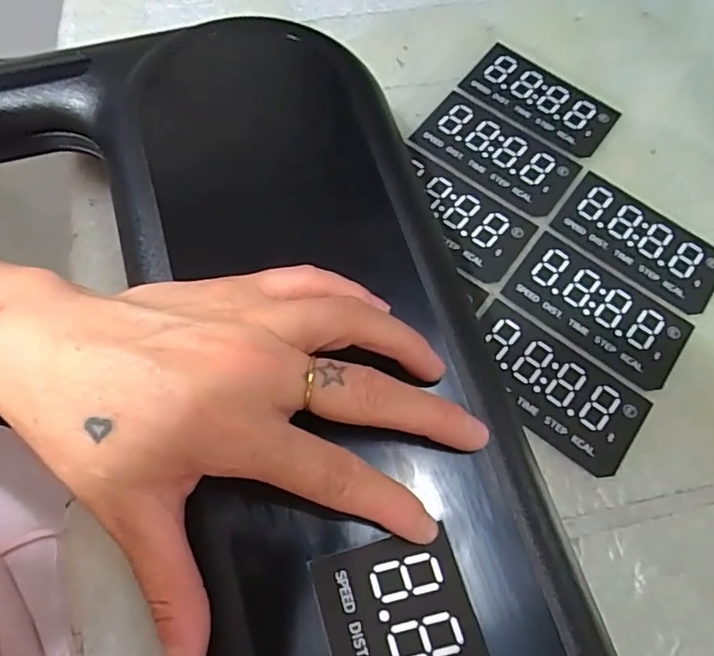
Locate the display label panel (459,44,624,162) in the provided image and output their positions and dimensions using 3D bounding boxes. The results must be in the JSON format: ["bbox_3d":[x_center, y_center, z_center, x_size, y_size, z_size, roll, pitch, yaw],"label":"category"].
[{"bbox_3d":[0.114,-0.142,0.341,0.090,0.004,0.049,37,71,11],"label":"display label panel"}]

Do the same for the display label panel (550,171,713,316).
[{"bbox_3d":[0.158,-0.048,0.306,0.090,0.004,0.048,37,71,11],"label":"display label panel"}]

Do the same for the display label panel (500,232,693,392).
[{"bbox_3d":[0.126,-0.010,0.287,0.090,0.004,0.048,36,71,11],"label":"display label panel"}]

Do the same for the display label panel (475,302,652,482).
[{"bbox_3d":[0.095,0.028,0.270,0.090,0.004,0.048,37,71,11],"label":"display label panel"}]

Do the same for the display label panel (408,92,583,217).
[{"bbox_3d":[0.082,-0.103,0.323,0.090,0.004,0.049,35,71,11],"label":"display label panel"}]

